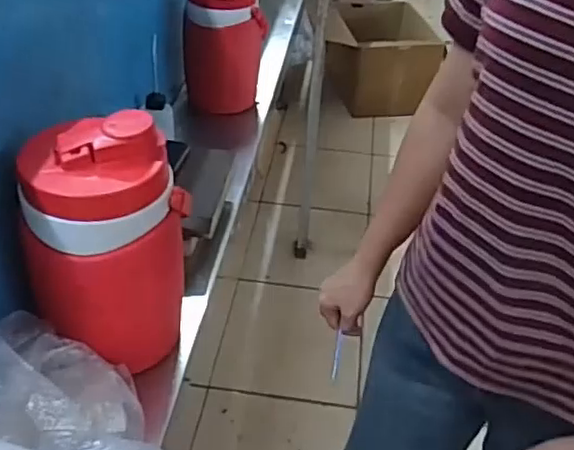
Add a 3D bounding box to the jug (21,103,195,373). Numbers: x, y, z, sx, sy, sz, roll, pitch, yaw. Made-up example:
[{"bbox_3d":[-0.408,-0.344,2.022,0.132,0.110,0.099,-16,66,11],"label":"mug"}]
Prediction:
[{"bbox_3d":[-0.168,0.023,0.583,0.118,0.222,0.129,17,40,16],"label":"jug"}]

